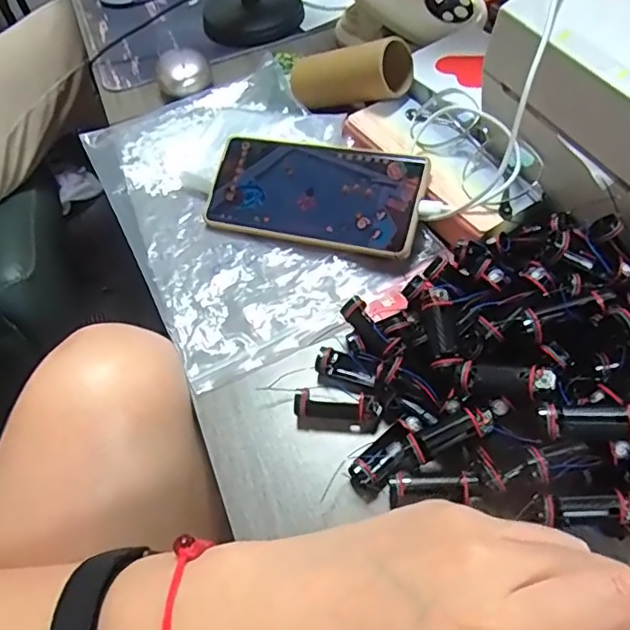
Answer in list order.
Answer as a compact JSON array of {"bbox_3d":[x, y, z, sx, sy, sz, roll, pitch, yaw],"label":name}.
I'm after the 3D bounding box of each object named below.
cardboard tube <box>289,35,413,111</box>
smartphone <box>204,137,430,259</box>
[{"bbox_3d":[0.024,-0.199,0.472,0.108,0.046,0.043,3,53,29],"label":"cardboard tube"},{"bbox_3d":[-0.003,-0.090,0.424,0.162,0.006,0.075,13,82,19],"label":"smartphone"}]

